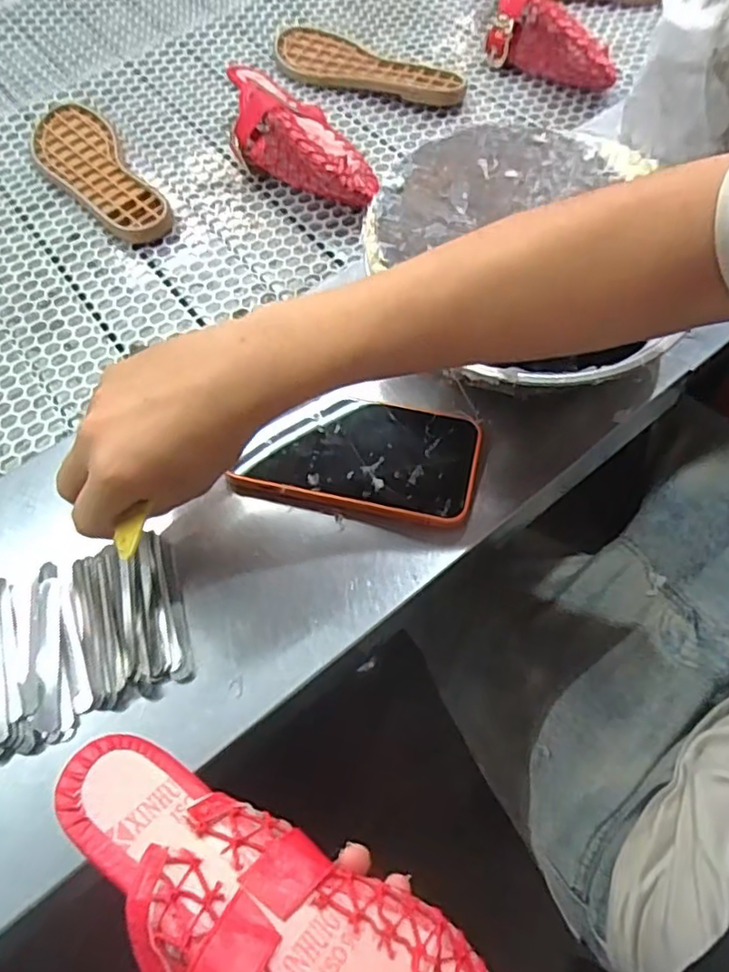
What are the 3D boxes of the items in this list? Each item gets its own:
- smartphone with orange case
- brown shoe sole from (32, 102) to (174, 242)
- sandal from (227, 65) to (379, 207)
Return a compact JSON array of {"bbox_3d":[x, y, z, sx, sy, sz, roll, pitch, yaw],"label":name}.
[{"bbox_3d":[-0.002,-0.019,0.412,0.149,0.011,0.084,10,66,7],"label":"smartphone with orange case"},{"bbox_3d":[-0.255,-0.298,0.591,0.074,0.015,0.215,-33,68,-13],"label":"brown shoe sole"},{"bbox_3d":[-0.070,-0.323,0.577,0.090,0.057,0.203,-37,69,-14],"label":"sandal"}]

